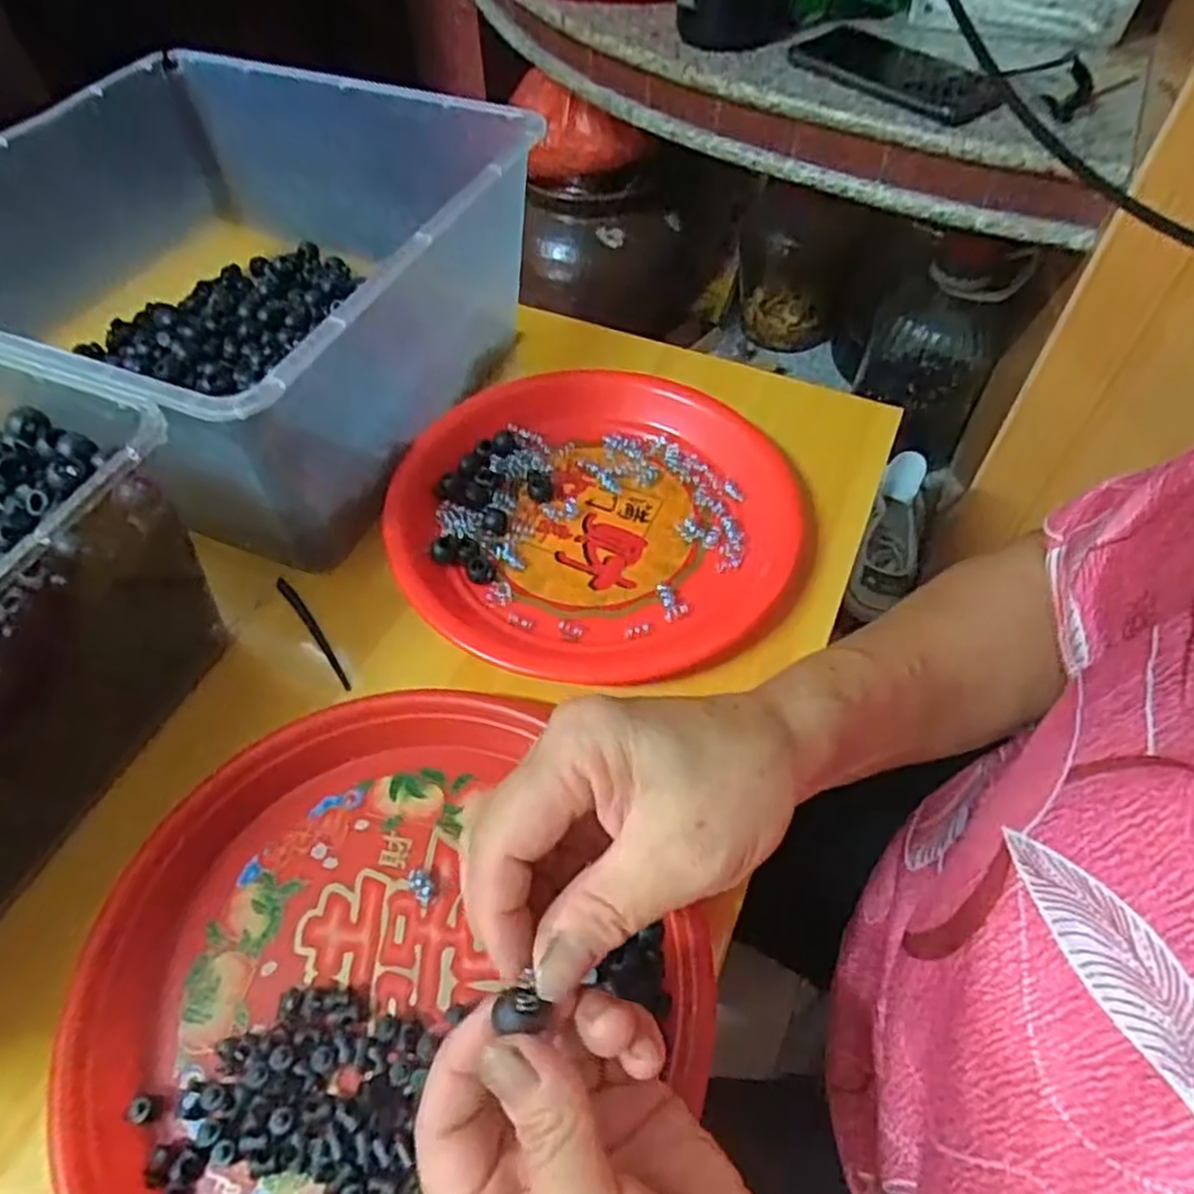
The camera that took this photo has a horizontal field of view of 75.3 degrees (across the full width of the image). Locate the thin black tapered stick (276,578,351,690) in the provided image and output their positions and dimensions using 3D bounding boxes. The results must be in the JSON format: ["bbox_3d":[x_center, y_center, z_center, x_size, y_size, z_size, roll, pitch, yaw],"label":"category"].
[{"bbox_3d":[-0.153,0.019,0.418,0.007,0.007,0.075,-32,72,-20],"label":"thin black tapered stick"}]

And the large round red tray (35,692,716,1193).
[{"bbox_3d":[-0.077,0.149,0.305,0.232,0.029,0.229,0,54,1],"label":"large round red tray"}]

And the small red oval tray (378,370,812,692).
[{"bbox_3d":[0.000,-0.048,0.445,0.220,0.027,0.218,9,55,7],"label":"small red oval tray"}]

